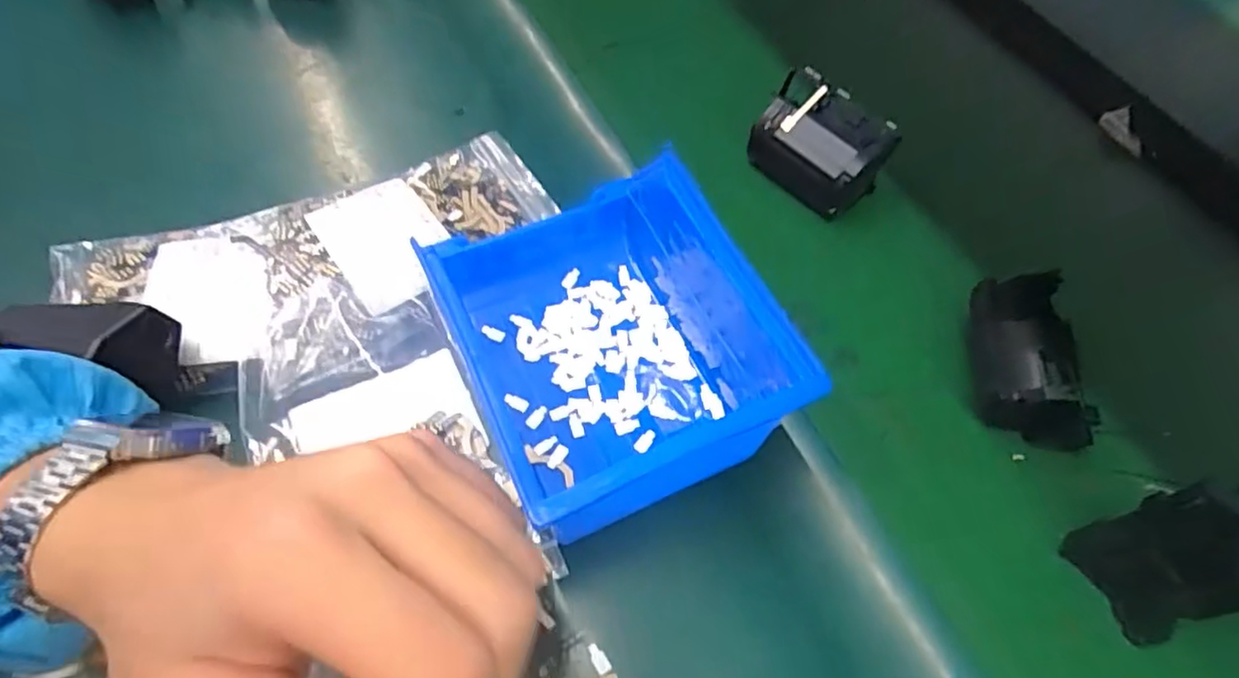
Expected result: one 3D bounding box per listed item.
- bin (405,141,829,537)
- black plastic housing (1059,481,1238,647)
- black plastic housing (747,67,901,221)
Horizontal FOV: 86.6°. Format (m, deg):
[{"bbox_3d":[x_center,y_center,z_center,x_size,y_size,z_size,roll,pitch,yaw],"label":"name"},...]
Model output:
[{"bbox_3d":[0.000,-0.002,0.270,0.118,0.074,0.134,-22,62,-15],"label":"bin"},{"bbox_3d":[0.210,0.080,0.239,0.036,0.072,0.044,-13,60,-11],"label":"black plastic housing"},{"bbox_3d":[0.109,-0.107,0.358,0.069,0.043,0.039,41,65,20],"label":"black plastic housing"}]

